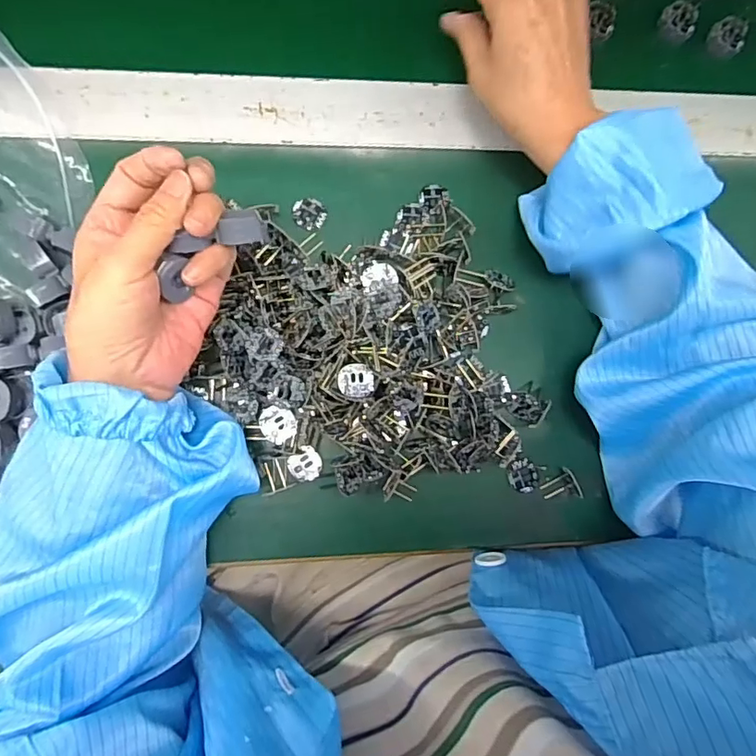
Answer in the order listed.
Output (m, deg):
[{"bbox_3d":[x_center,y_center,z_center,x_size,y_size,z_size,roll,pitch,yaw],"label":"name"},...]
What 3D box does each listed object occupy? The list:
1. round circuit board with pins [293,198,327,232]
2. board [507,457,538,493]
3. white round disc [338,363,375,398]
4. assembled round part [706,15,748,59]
[{"bbox_3d":[-0.050,-0.118,0.386,0.024,0.004,0.022,0,88,-7],"label":"round circuit board with pins"},{"bbox_3d":[0.107,0.072,0.394,0.020,0.006,0.024,-10,89,-7],"label":"board"},{"bbox_3d":[-0.015,0.002,0.363,0.024,0.004,0.023,0,88,-7],"label":"white round disc"},{"bbox_3d":[0.283,-0.275,0.432,0.026,0.014,0.029,-42,93,-6],"label":"assembled round part"}]

